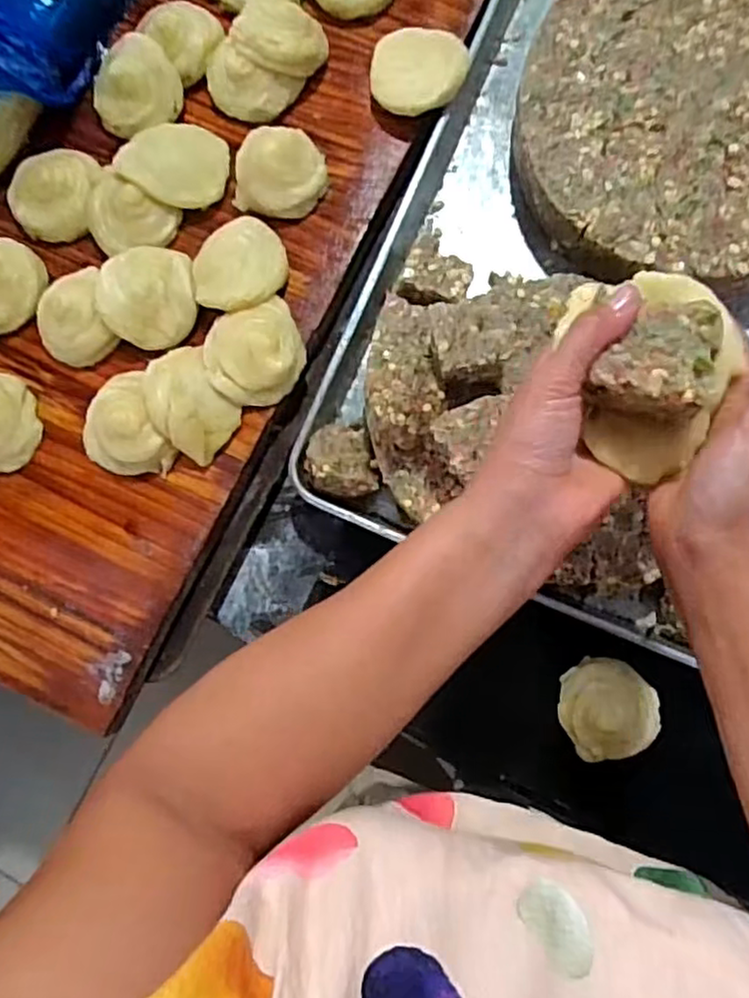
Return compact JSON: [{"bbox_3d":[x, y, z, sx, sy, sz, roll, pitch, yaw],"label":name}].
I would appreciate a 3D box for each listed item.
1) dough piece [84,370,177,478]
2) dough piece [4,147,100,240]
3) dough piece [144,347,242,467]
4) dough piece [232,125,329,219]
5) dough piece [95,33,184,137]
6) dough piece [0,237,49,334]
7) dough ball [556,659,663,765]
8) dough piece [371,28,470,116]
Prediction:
[{"bbox_3d":[-0.210,-0.058,0.569,0.070,0.030,0.089,-24,83,1],"label":"dough piece"},{"bbox_3d":[-0.284,-0.269,0.607,0.080,0.024,0.079,0,84,4],"label":"dough piece"},{"bbox_3d":[-0.154,-0.080,0.565,0.060,0.021,0.094,-36,83,0],"label":"dough piece"},{"bbox_3d":[-0.080,-0.283,0.587,0.076,0.036,0.071,0,84,4],"label":"dough piece"},{"bbox_3d":[-0.212,-0.366,0.600,0.076,0.033,0.072,0,84,4],"label":"dough piece"},{"bbox_3d":[-0.326,-0.184,0.598,0.079,0.026,0.070,-41,83,-1],"label":"dough piece"},{"bbox_3d":[0.189,0.169,0.557,0.075,0.048,0.076,0,84,4],"label":"dough ball"},{"bbox_3d":[0.035,-0.361,0.588,0.080,0.032,0.071,20,87,4],"label":"dough piece"}]

